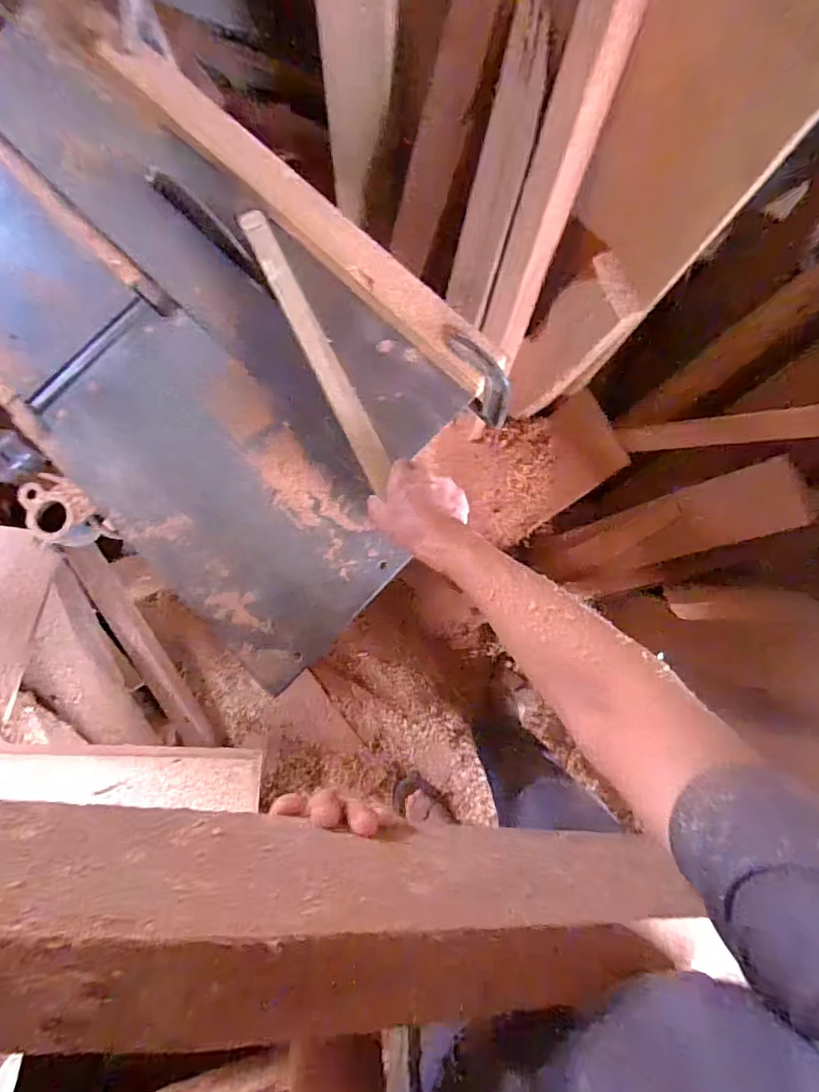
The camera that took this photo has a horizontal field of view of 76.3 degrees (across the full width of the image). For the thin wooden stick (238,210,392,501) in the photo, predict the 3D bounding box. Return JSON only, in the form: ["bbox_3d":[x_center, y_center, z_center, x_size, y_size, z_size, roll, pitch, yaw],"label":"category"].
[{"bbox_3d":[-0.115,-0.244,0.634,0.033,0.021,0.384,-26,83,1],"label":"thin wooden stick"}]

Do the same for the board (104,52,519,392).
[{"bbox_3d":[-0.159,-0.453,0.683,0.070,0.035,0.740,-45,81,-2],"label":"board"}]

